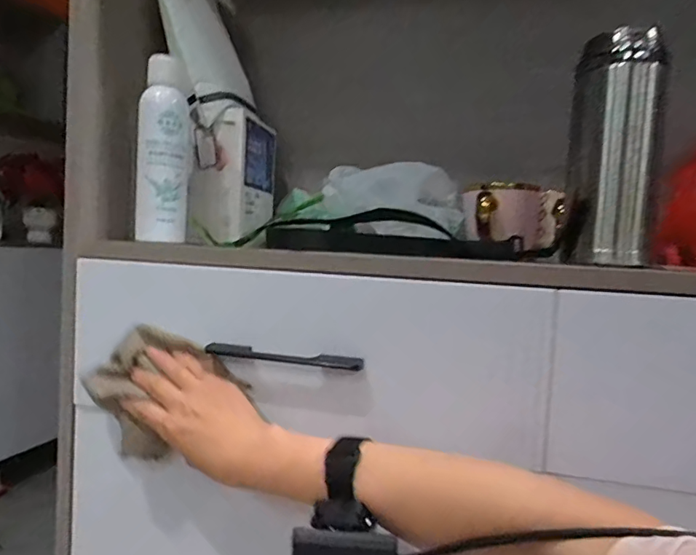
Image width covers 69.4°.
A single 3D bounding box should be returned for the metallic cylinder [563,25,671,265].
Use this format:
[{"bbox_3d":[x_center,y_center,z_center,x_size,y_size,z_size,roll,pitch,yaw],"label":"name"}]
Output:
[{"bbox_3d":[0.249,-0.119,0.475,0.075,0.207,0.076,5,4,26],"label":"metallic cylinder"}]

